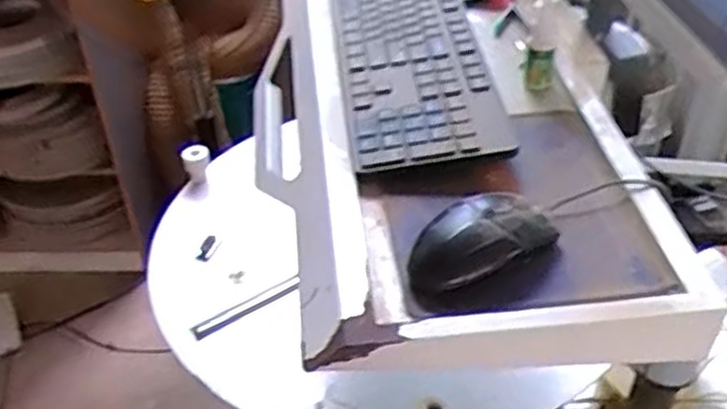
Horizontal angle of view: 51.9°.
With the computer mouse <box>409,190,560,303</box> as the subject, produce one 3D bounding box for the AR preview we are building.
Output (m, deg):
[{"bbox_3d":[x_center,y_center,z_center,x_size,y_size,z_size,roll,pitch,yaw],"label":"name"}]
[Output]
[{"bbox_3d":[0.077,0.023,0.504,0.107,0.034,0.059,-28,47,-27],"label":"computer mouse"}]

